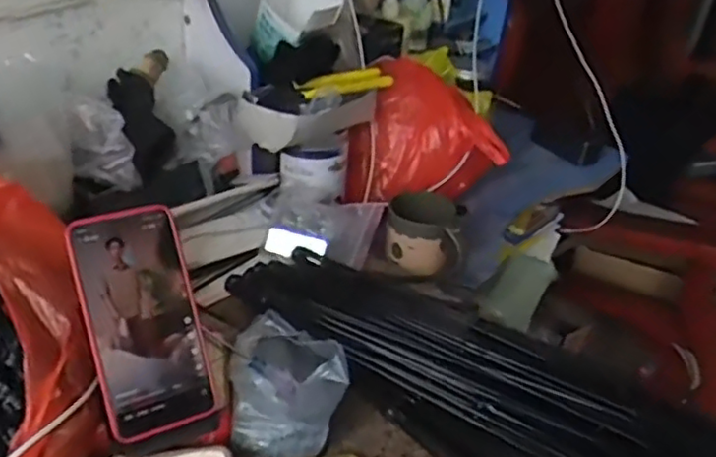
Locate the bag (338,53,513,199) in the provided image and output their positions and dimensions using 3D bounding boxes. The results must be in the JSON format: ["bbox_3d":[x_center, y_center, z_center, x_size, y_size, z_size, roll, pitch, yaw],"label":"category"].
[{"bbox_3d":[0.089,-0.133,0.926,0.214,0.151,0.127,0,33,-9],"label":"bag"}]

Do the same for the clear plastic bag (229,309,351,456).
[{"bbox_3d":[-0.060,0.133,0.555,0.093,0.056,0.116,-3,33,-12],"label":"clear plastic bag"}]

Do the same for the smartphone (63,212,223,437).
[{"bbox_3d":[-0.158,0.069,0.477,0.077,0.162,0.012,-14,1,-28],"label":"smartphone"}]

